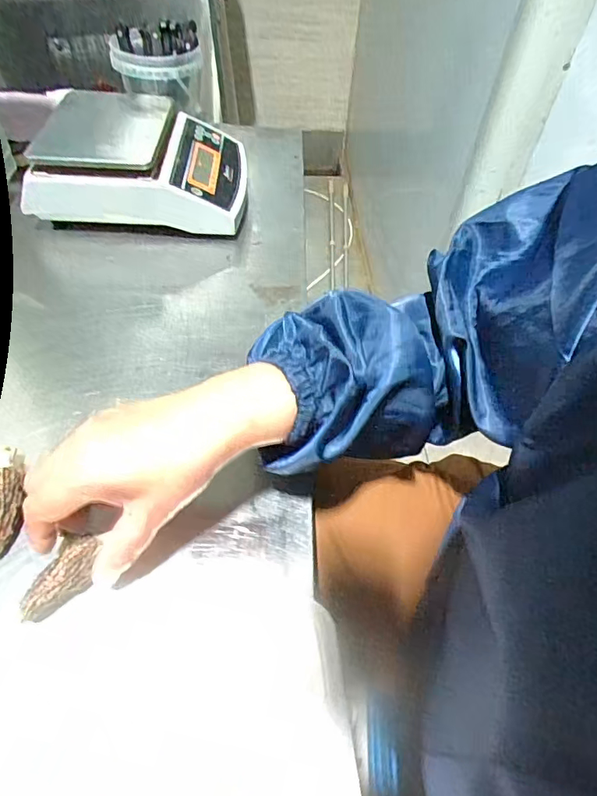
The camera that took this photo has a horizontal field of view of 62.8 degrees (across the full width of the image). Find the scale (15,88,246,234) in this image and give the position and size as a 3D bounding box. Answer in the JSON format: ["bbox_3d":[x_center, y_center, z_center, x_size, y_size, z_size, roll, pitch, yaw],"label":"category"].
[{"bbox_3d":[-0.182,-0.292,0.615,0.219,0.111,0.169,3,52,-1],"label":"scale"}]

